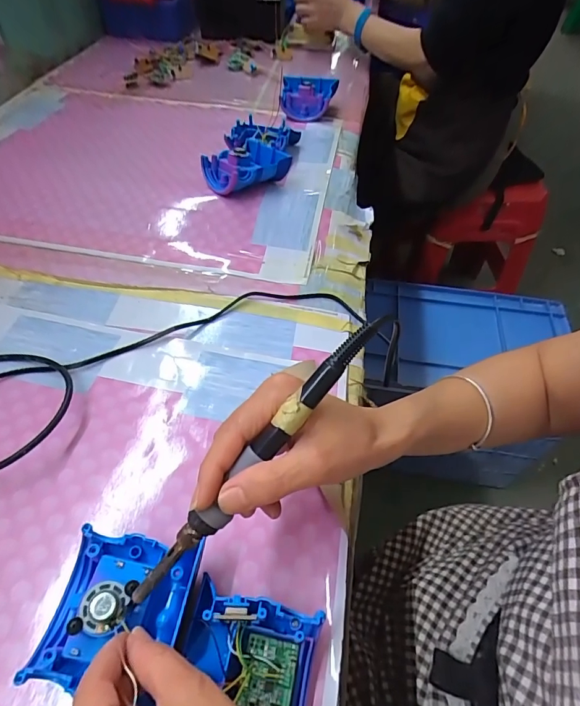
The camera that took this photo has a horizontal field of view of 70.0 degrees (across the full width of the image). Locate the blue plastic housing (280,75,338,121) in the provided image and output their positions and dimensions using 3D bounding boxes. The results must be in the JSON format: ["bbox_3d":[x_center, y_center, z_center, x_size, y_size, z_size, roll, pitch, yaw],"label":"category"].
[{"bbox_3d":[0.031,-0.420,0.691,0.088,0.062,0.066,5,52,2],"label":"blue plastic housing"}]

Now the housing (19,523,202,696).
[{"bbox_3d":[-0.104,0.150,0.249,0.073,0.034,0.085,11,52,7],"label":"housing"}]

